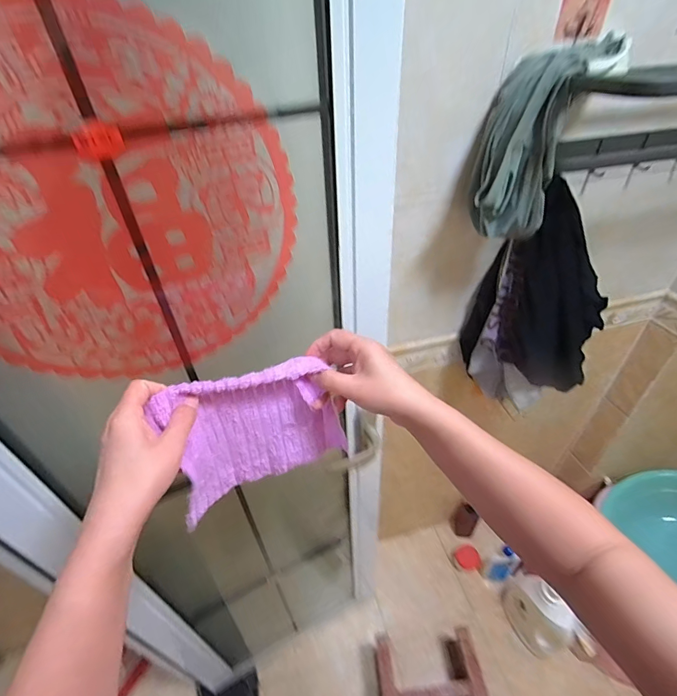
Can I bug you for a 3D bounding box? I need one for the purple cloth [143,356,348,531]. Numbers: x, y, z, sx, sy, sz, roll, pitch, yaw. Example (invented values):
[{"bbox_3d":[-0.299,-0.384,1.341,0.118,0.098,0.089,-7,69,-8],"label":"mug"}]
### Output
[{"bbox_3d":[-0.080,0.086,0.406,0.180,0.154,0.058,-22,44,-21],"label":"purple cloth"}]

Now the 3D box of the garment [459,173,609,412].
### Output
[{"bbox_3d":[0.371,-0.056,0.745,0.230,0.407,0.101,14,43,18],"label":"garment"}]

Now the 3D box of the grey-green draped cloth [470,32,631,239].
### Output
[{"bbox_3d":[0.274,-0.290,0.568,0.132,0.225,0.092,2,41,6],"label":"grey-green draped cloth"}]

